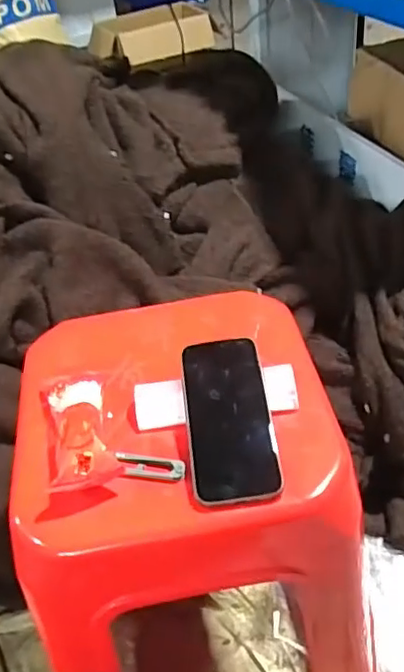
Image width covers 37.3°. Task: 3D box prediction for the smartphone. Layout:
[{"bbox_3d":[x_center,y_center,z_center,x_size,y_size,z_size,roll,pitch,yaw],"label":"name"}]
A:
[{"bbox_3d":[0.023,0.071,0.537,0.073,0.014,0.156,-7,58,-2],"label":"smartphone"}]

